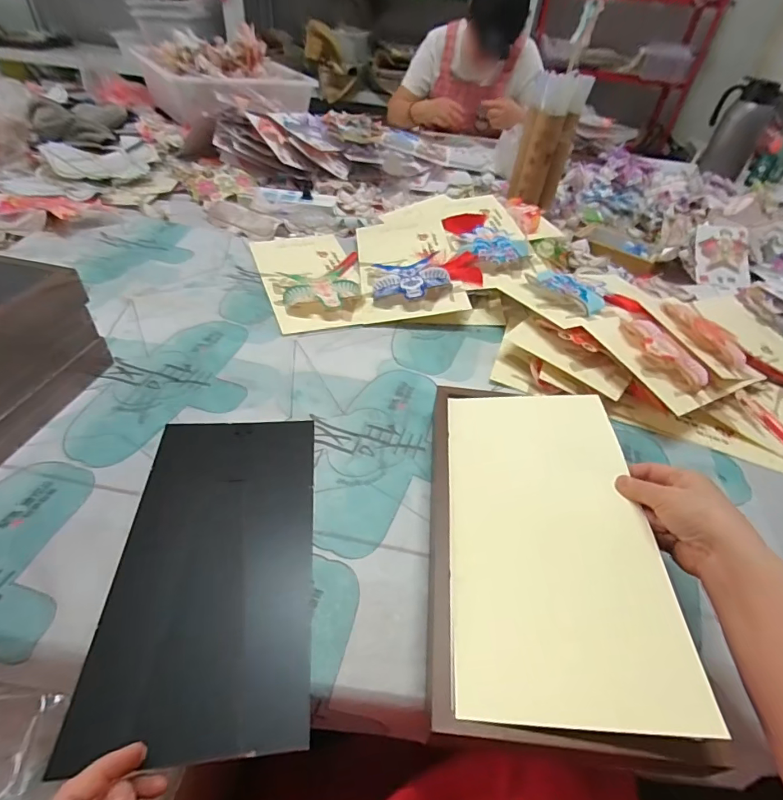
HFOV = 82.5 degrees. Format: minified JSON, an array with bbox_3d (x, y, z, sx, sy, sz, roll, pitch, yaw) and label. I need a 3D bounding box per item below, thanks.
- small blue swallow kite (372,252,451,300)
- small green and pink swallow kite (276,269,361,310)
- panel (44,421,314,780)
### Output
[{"bbox_3d":[0.032,-0.206,0.765,0.128,0.038,0.141,0,44,-7],"label":"small blue swallow kite"},{"bbox_3d":[-0.117,-0.188,0.749,0.128,0.024,0.137,-13,46,-19],"label":"small green and pink swallow kite"},{"bbox_3d":[-0.161,0.140,0.419,0.169,0.008,0.315,-1,44,-8],"label":"panel"}]

